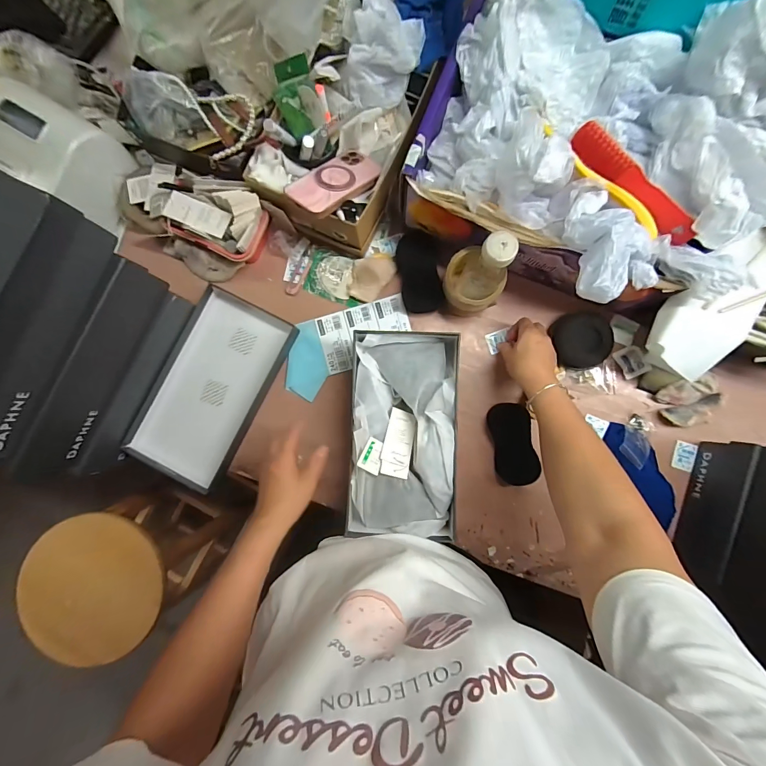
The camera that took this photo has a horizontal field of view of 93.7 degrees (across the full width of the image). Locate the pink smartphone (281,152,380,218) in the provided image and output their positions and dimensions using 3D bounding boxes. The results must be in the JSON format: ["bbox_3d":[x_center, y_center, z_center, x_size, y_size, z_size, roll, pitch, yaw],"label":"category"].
[{"bbox_3d":[-0.065,-0.292,0.520,0.145,0.014,0.081,-40,75,-21],"label":"pink smartphone"}]

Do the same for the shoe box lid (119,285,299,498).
[{"bbox_3d":[-0.282,0.009,0.600,0.163,0.044,0.305,27,88,3],"label":"shoe box lid"}]

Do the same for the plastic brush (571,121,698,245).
[{"bbox_3d":[0.309,-0.246,0.445,0.028,0.030,0.189,-43,87,-1],"label":"plastic brush"}]

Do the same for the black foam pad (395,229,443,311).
[{"bbox_3d":[0.059,-0.181,0.593,0.068,0.013,0.126,-2,106,24],"label":"black foam pad"}]

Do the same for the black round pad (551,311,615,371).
[{"bbox_3d":[0.321,-0.069,0.574,0.089,0.046,0.088,-3,87,1],"label":"black round pad"}]

